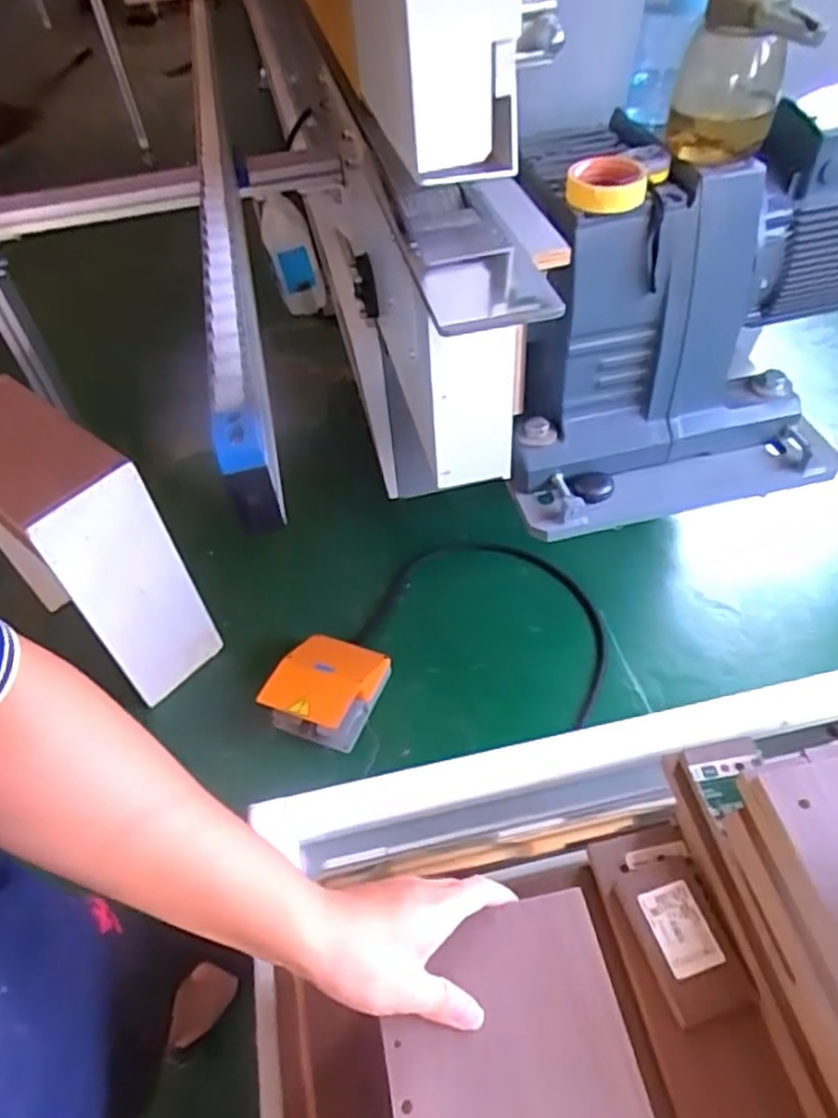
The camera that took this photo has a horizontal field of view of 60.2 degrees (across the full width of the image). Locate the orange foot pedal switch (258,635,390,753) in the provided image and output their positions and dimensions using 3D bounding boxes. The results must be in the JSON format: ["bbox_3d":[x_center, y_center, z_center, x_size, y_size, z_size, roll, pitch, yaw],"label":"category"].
[{"bbox_3d":[-0.179,0.261,1.459,0.179,0.142,0.216,18,53,20],"label":"orange foot pedal switch"}]

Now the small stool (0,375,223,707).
[{"bbox_3d":[-0.665,-0.039,1.413,0.458,0.510,0.204,31,58,28],"label":"small stool"}]

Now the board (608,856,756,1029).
[{"bbox_3d":[0.200,0.284,0.549,0.072,0.024,0.111,-14,49,-6],"label":"board"}]

